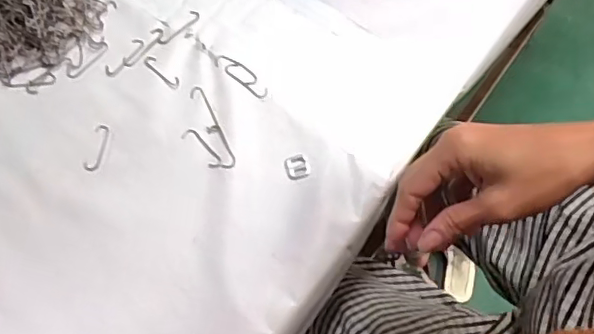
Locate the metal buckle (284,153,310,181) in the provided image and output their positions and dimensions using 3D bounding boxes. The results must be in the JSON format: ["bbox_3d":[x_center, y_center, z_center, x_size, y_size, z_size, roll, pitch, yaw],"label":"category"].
[{"bbox_3d":[0.000,0.000,0.455,0.018,0.004,0.019,-14,72,-5],"label":"metal buckle"}]

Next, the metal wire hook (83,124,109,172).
[{"bbox_3d":[-0.161,-0.016,0.465,0.013,0.004,0.040,8,71,2],"label":"metal wire hook"}]

